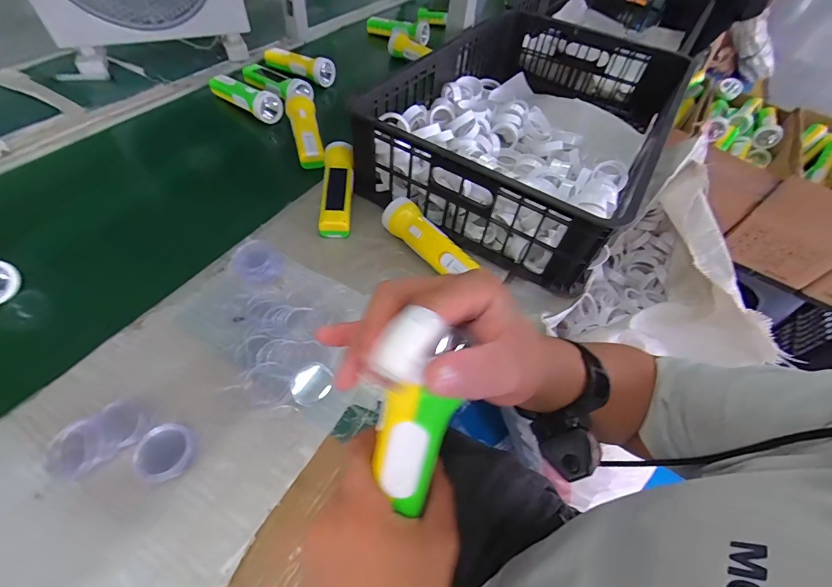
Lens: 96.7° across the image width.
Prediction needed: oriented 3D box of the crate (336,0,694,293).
[{"bbox_3d":[0.209,-0.310,0.653,0.400,0.131,0.606,26,55,14],"label":"crate"}]

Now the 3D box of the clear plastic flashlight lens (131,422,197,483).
[{"bbox_3d":[-0.225,0.143,0.335,0.039,0.025,0.047,25,55,13],"label":"clear plastic flashlight lens"}]

